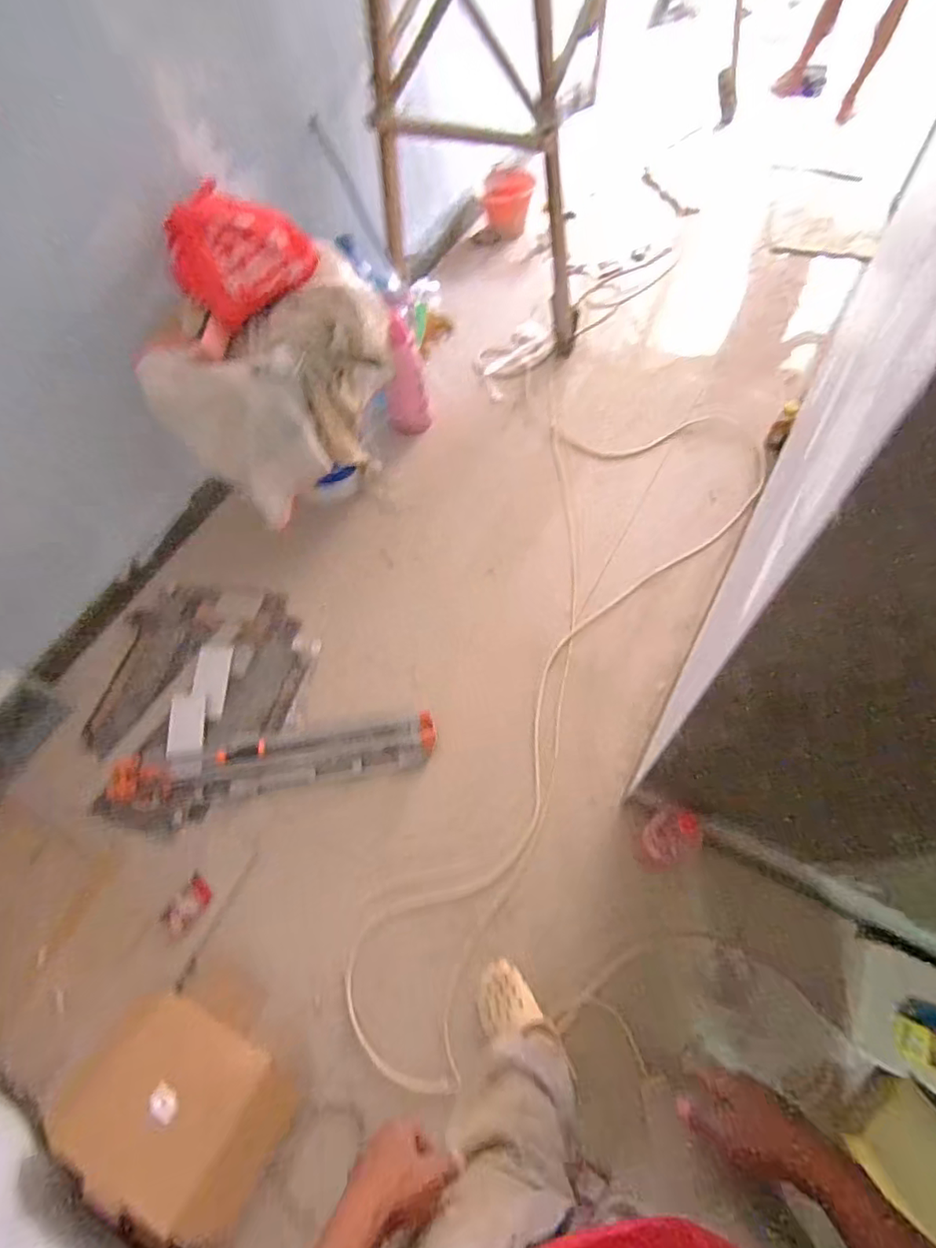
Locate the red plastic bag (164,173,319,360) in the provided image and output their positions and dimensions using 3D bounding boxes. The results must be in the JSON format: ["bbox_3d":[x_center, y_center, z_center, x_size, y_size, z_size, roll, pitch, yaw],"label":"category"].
[{"bbox_3d":[-0.522,-0.856,1.340,0.319,0.161,0.342,-24,64,-5],"label":"red plastic bag"}]

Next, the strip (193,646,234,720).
[{"bbox_3d":[-0.694,0.153,1.569,0.097,0.009,0.204,-2,62,0],"label":"strip"}]

